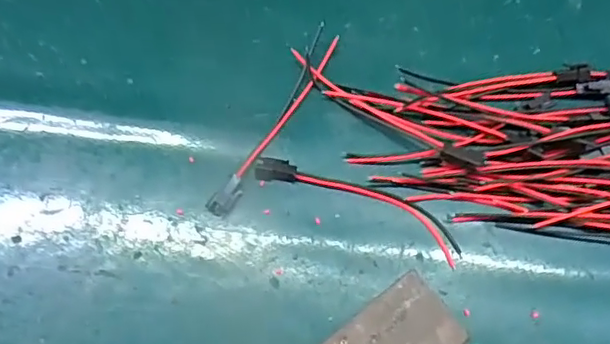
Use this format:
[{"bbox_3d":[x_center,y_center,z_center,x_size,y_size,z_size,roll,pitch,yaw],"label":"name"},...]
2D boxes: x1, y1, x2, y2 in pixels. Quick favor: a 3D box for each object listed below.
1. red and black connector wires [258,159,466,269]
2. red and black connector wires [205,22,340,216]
[{"bbox_3d":[0.024,0.012,0.258,0.097,0.008,0.019,23,72,8],"label":"red and black connector wires"},{"bbox_3d":[-0.013,-0.026,0.270,0.012,0.009,0.104,29,73,10],"label":"red and black connector wires"}]

